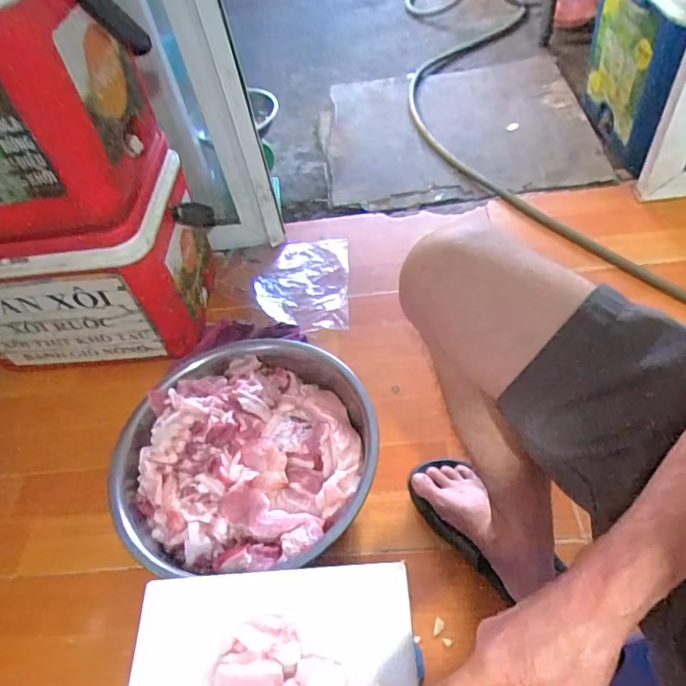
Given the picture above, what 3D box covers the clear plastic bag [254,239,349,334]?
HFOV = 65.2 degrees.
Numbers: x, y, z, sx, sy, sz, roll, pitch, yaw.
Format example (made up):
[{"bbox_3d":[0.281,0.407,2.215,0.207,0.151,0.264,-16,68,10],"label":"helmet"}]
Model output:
[{"bbox_3d":[-0.080,-0.124,1.084,0.181,0.023,0.246,-4,52,6],"label":"clear plastic bag"}]

